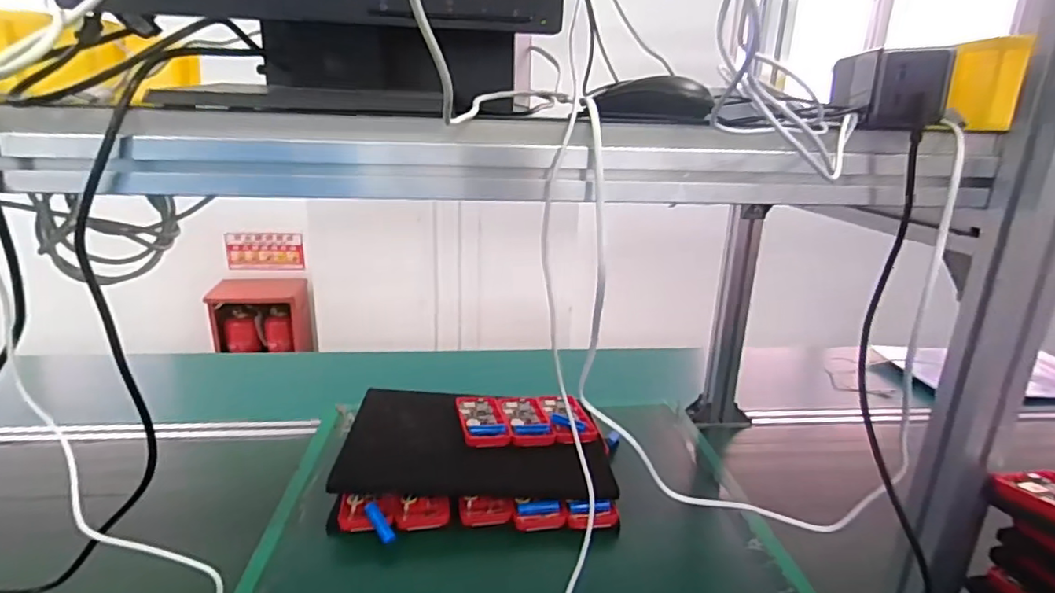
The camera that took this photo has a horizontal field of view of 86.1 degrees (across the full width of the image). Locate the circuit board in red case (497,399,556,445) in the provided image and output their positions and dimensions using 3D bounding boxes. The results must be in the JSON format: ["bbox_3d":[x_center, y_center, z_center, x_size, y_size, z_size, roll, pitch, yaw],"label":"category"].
[{"bbox_3d":[-0.002,0.179,0.826,0.061,0.013,0.128,-2,18,-12],"label":"circuit board in red case"}]

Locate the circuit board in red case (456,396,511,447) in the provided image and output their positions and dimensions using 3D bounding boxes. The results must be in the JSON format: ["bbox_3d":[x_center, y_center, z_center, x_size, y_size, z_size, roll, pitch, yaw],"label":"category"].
[{"bbox_3d":[-0.066,0.177,0.821,0.064,0.018,0.120,-2,18,-14],"label":"circuit board in red case"}]

